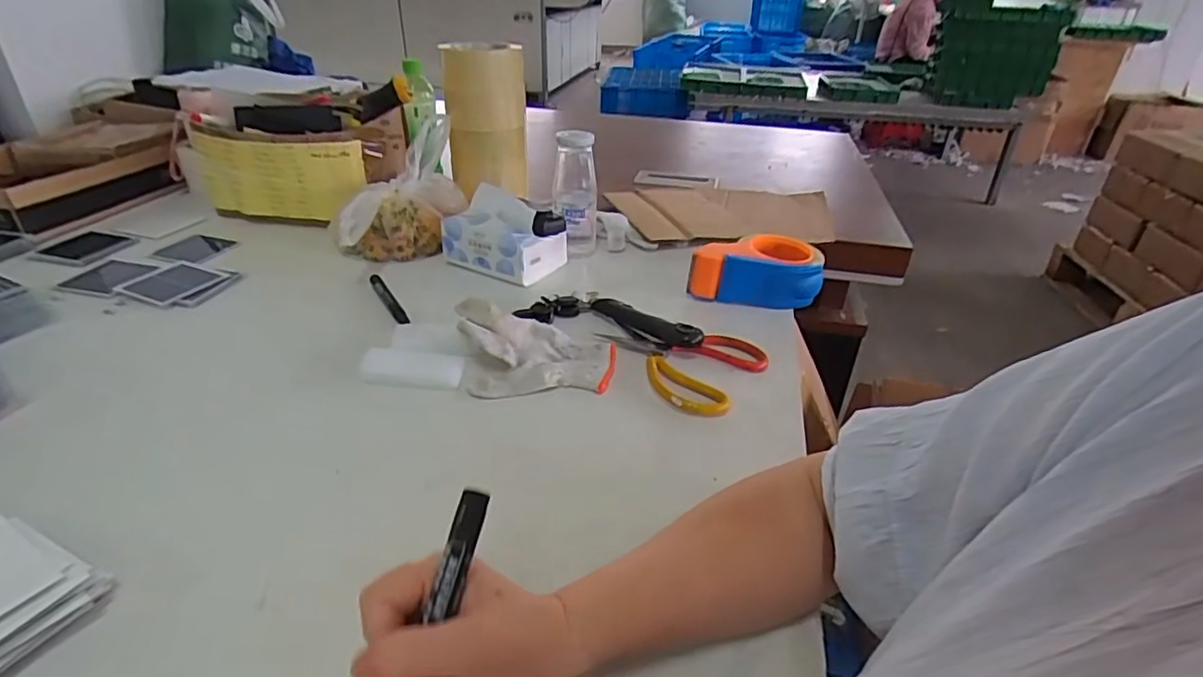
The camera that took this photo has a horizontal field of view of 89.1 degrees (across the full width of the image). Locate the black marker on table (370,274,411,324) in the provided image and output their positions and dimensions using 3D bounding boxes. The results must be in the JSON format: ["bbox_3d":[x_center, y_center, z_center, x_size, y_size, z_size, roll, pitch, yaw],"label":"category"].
[{"bbox_3d":[-0.254,-0.047,0.727,0.014,0.008,0.141,-18,37,-28],"label":"black marker on table"}]

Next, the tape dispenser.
[{"bbox_3d":[0.191,-0.091,0.768,0.162,0.064,0.097,4,33,3],"label":"tape dispenser"}]

